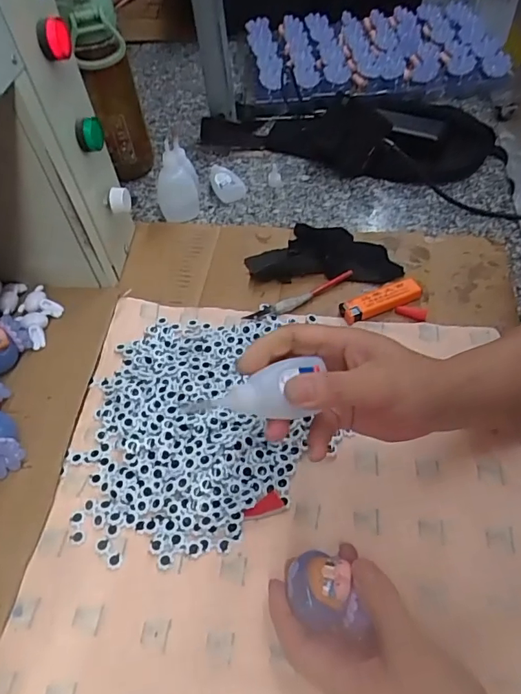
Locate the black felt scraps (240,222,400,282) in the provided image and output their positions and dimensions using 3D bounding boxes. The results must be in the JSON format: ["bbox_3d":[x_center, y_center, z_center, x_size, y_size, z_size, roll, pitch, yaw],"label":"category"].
[{"bbox_3d":[0.065,-0.097,0.523,0.155,0.026,0.059,2,52,6],"label":"black felt scraps"}]

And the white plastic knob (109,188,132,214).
[{"bbox_3d":[-0.142,-0.148,0.505,0.022,0.024,0.016,-3,3,-35],"label":"white plastic knob"}]

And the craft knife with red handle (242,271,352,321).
[{"bbox_3d":[0.040,-0.048,0.496,0.118,0.004,0.015,-23,72,-11],"label":"craft knife with red handle"}]

